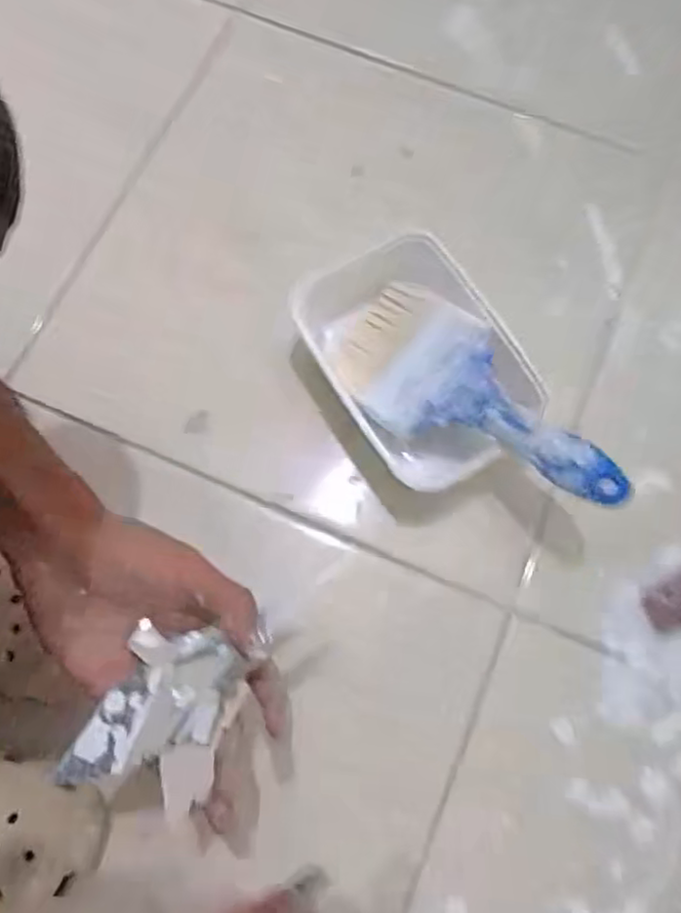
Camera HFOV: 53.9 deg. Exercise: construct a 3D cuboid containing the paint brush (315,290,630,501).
[{"bbox_3d":[0.080,-0.033,0.450,0.094,0.022,0.222,-41,61,5],"label":"paint brush"}]

